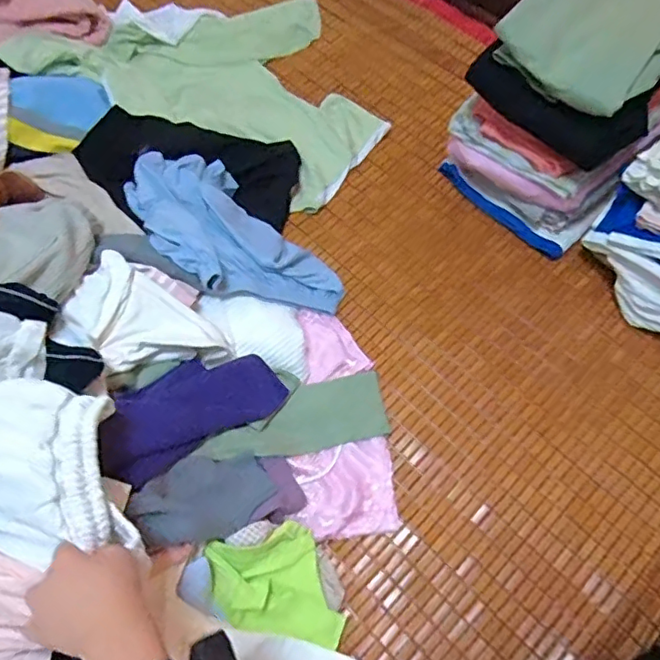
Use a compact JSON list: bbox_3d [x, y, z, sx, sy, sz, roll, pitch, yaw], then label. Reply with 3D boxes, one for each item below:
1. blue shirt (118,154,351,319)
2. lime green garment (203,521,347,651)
[{"bbox_3d":[-0.163,-0.145,0.878,0.378,0.135,0.189,41,73,19],"label":"blue shirt"},{"bbox_3d":[-0.069,0.325,0.701,0.138,0.040,0.147,-9,72,-23],"label":"lime green garment"}]

